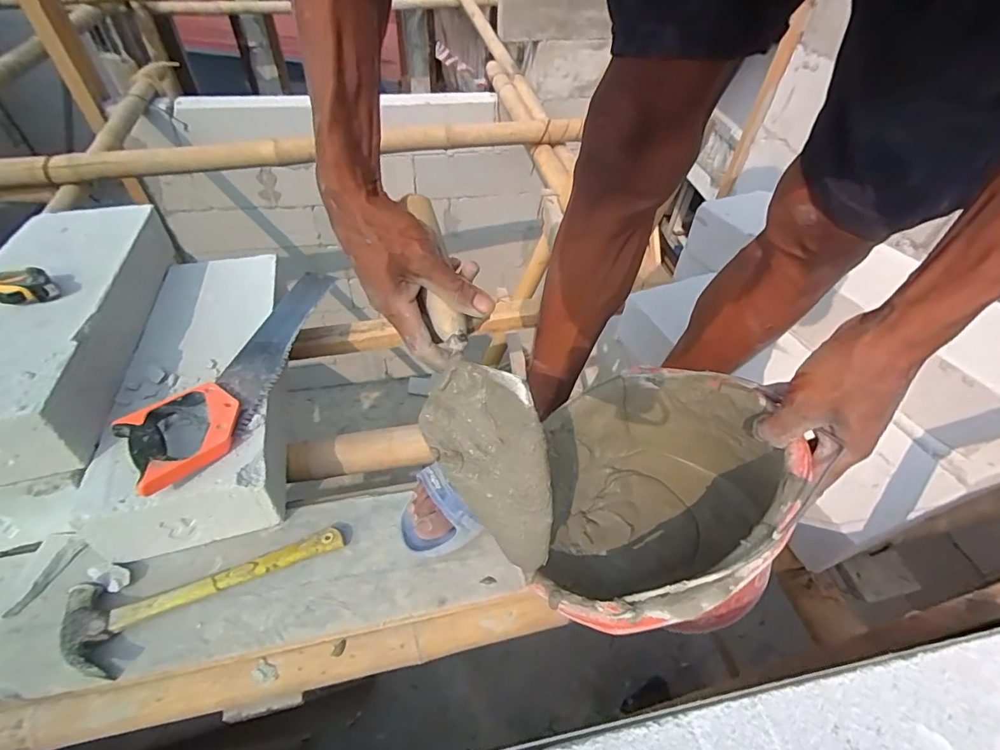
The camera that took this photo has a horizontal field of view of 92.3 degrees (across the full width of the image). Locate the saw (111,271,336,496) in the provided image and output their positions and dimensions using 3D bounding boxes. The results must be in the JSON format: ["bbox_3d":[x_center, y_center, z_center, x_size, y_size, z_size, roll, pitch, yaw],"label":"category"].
[{"bbox_3d":[-0.375,-0.030,0.726,0.122,0.050,0.524,6,35,1],"label":"saw"}]

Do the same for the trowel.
[{"bbox_3d":[-0.029,-0.002,0.369,0.074,0.041,0.304,-17,81,-17],"label":"trowel"}]

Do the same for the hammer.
[{"bbox_3d":[-0.324,0.248,0.539,0.282,0.028,0.097,-12,52,-14],"label":"hammer"}]

